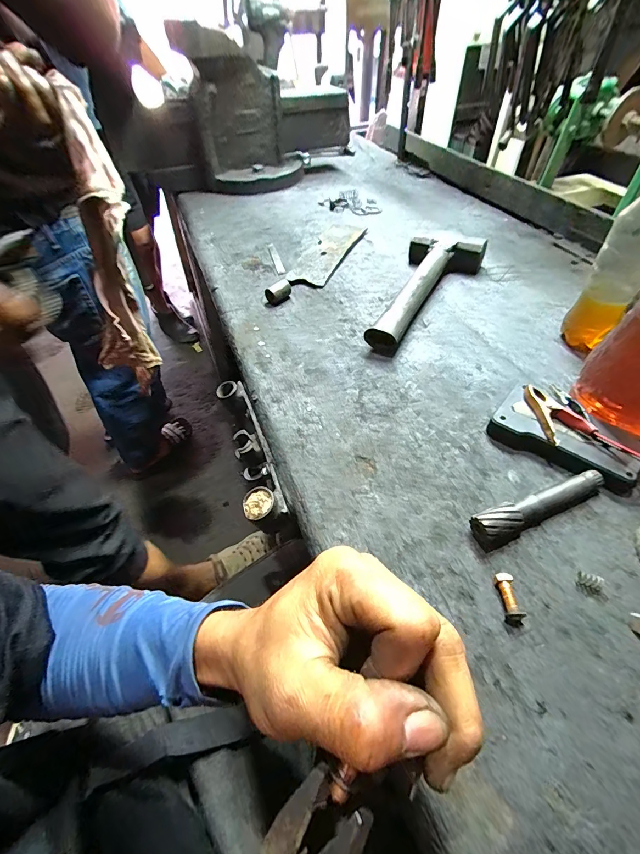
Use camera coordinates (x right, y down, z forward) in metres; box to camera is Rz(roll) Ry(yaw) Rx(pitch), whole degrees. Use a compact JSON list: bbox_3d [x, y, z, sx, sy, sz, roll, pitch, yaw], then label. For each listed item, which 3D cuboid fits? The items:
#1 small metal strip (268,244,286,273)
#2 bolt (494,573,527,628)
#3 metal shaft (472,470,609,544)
[{"bbox_3d":[-0.076,-0.292,0.636,0.013,0.005,0.110,-12,49,-9],"label":"small metal strip"},{"bbox_3d":[0.131,0.119,0.254,0.013,0.012,0.032,-3,48,-1],"label":"bolt"},{"bbox_3d":[0.174,0.063,0.294,0.117,0.020,0.020,-18,50,-14],"label":"metal shaft"}]

